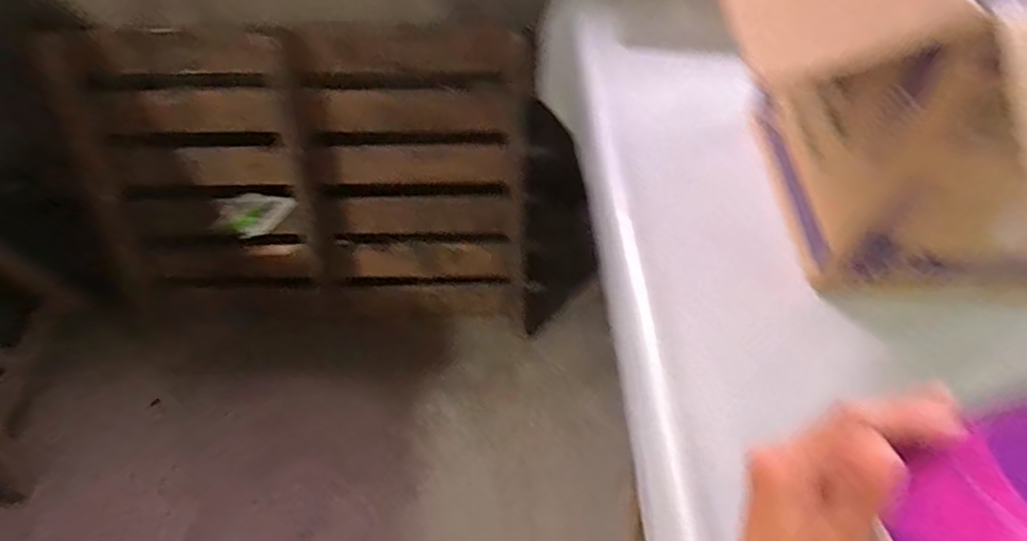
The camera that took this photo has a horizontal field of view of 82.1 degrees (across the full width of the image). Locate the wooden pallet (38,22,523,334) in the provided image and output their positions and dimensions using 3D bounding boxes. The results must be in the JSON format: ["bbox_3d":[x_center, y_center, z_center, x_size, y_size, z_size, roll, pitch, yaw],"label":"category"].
[{"bbox_3d":[-0.465,-0.192,1.335,1.025,0.663,0.097,2,30,1],"label":"wooden pallet"}]

